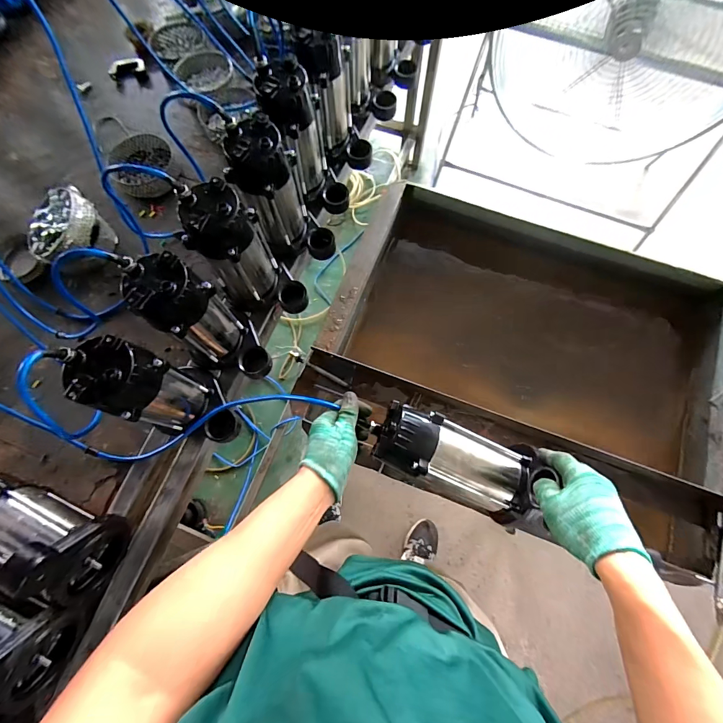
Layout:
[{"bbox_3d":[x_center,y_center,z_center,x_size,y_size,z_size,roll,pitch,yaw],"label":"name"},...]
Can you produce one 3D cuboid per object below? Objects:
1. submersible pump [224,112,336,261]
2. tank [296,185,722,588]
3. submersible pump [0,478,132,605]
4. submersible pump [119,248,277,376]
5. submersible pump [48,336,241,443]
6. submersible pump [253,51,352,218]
[{"bbox_3d":[-0.131,-0.269,0.632,0.107,0.236,0.136,-41,77,-10],"label":"submersible pump"},{"bbox_3d":[0.324,0.010,0.748,0.732,0.216,0.593,23,75,8],"label":"tank"},{"bbox_3d":[-0.487,0.257,0.521,0.231,0.167,0.121,14,74,5],"label":"submersible pump"},{"bbox_3d":[-0.230,-0.060,0.568,0.150,0.228,0.096,17,74,6],"label":"submersible pump"},{"bbox_3d":[-0.276,0.052,0.541,0.147,0.239,0.102,24,75,8],"label":"submersible pump"},{"bbox_3d":[-0.101,-0.388,0.672,0.098,0.244,0.142,-35,76,-9],"label":"submersible pump"}]

